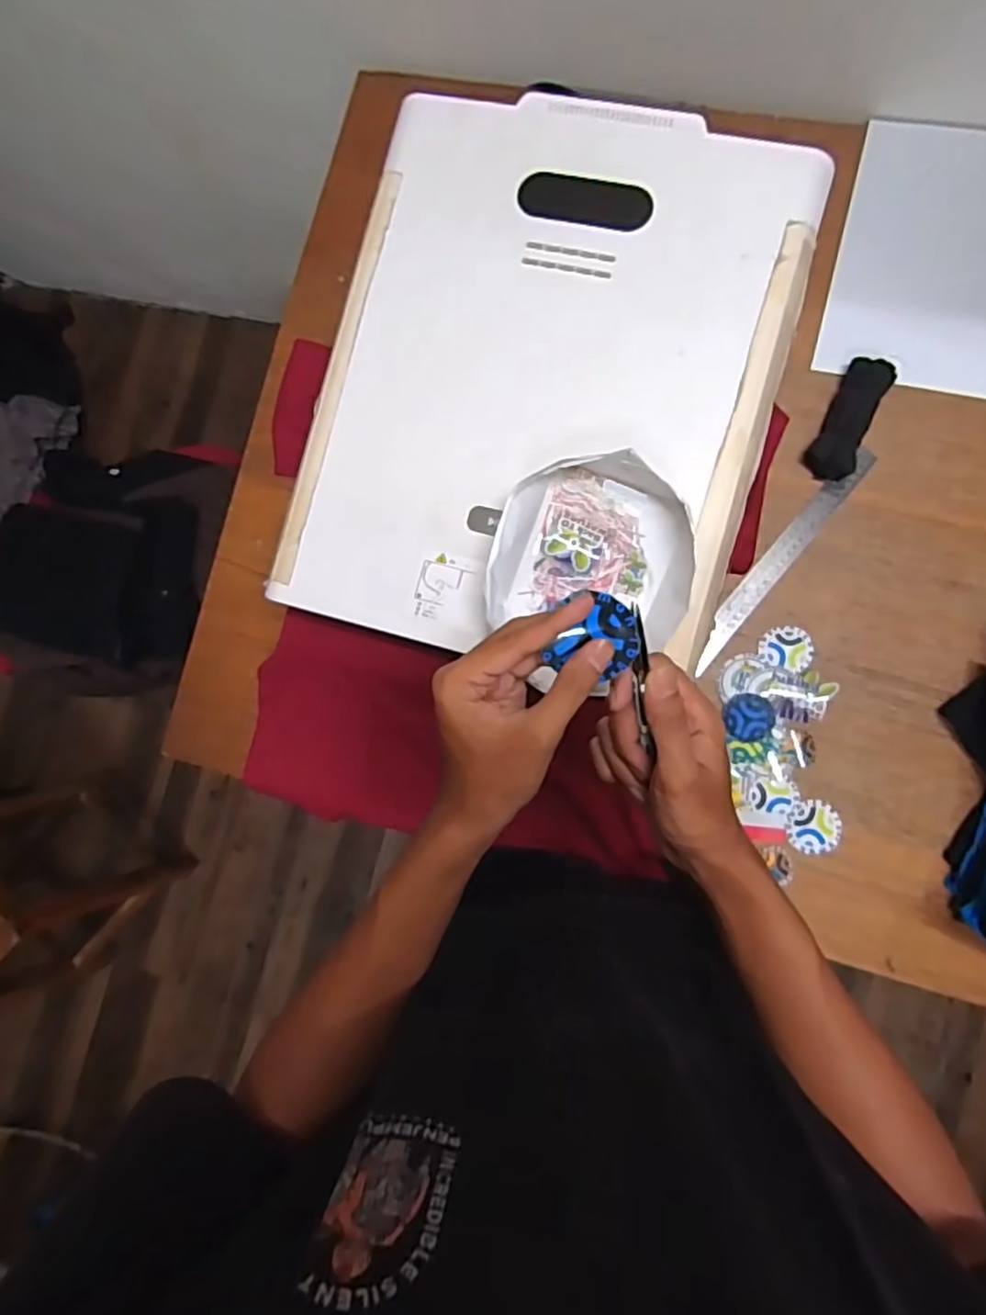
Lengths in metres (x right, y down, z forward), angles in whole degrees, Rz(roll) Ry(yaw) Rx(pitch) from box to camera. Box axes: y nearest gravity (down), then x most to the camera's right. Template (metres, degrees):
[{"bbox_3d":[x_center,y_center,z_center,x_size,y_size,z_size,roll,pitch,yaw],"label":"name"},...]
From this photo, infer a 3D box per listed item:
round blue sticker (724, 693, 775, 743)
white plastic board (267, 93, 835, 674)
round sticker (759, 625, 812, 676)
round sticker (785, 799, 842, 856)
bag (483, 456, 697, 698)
[{"bbox_3d":[0.274,0.065,0.699,0.052,0.005,0.049,0,87,7],"label":"round blue sticker"},{"bbox_3d":[0.044,-0.249,0.589,0.396,0.017,0.499,16,90,9],"label":"white plastic board"},{"bbox_3d":[0.314,-0.011,0.699,0.052,0.004,0.049,0,87,7],"label":"round sticker"},{"bbox_3d":[0.337,0.178,0.685,0.052,0.004,0.054,0,87,7],"label":"round sticker"},{"bbox_3d":[0.082,-0.072,0.546,0.163,0.051,0.181,0,87,9],"label":"bag"}]

